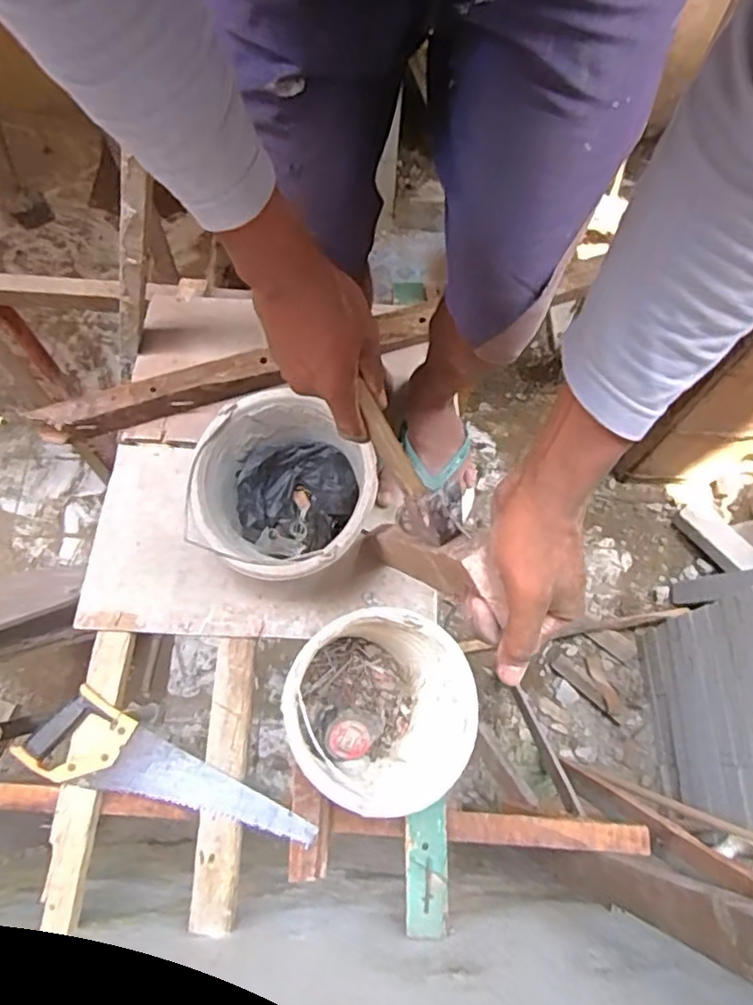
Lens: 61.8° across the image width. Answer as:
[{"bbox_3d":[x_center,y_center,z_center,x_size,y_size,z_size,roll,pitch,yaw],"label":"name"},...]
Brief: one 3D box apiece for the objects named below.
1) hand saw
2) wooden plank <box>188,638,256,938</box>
[{"bbox_3d":[-0.277,0.381,0.848,0.392,0.034,0.108,24,70,7],"label":"hand saw"},{"bbox_3d":[-0.211,0.378,0.874,0.059,0.021,0.369,2,69,-1],"label":"wooden plank"}]

